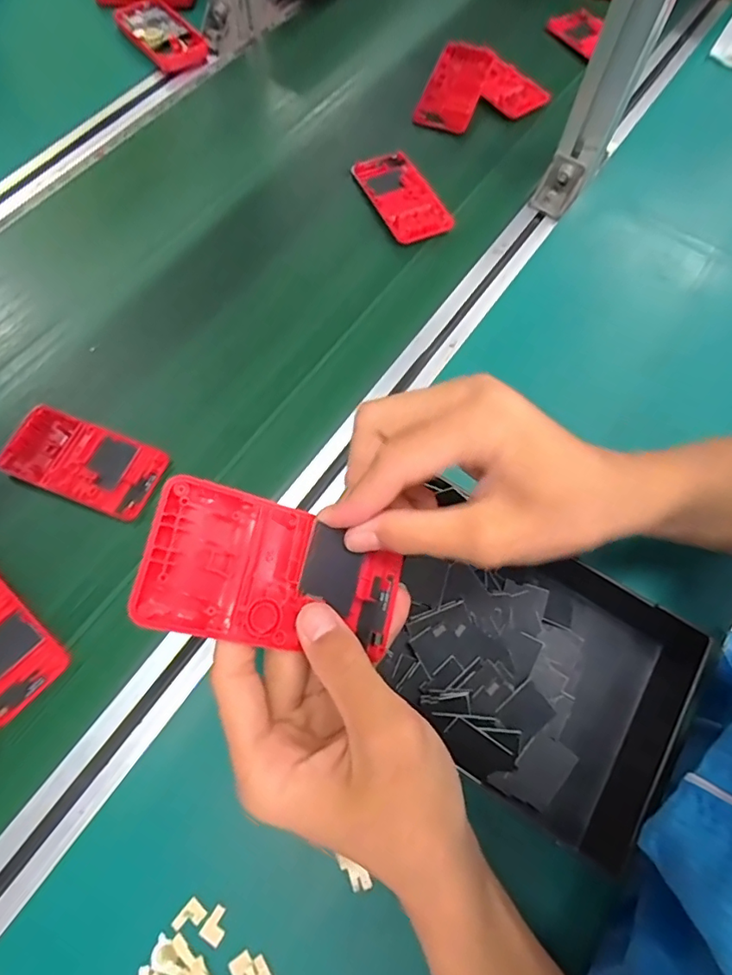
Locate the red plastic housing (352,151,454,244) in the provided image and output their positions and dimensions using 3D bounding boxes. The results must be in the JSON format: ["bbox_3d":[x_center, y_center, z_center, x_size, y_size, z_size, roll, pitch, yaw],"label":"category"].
[{"bbox_3d":[0.036,-0.301,0.548,0.059,0.009,0.123,-25,71,-9],"label":"red plastic housing"}]

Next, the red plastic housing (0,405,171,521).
[{"bbox_3d":[-0.226,-0.021,0.427,0.123,0.009,0.062,21,69,6],"label":"red plastic housing"}]

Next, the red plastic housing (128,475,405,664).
[{"bbox_3d":[-0.036,0.040,0.239,0.119,0.012,0.060,19,75,-28],"label":"red plastic housing"}]

